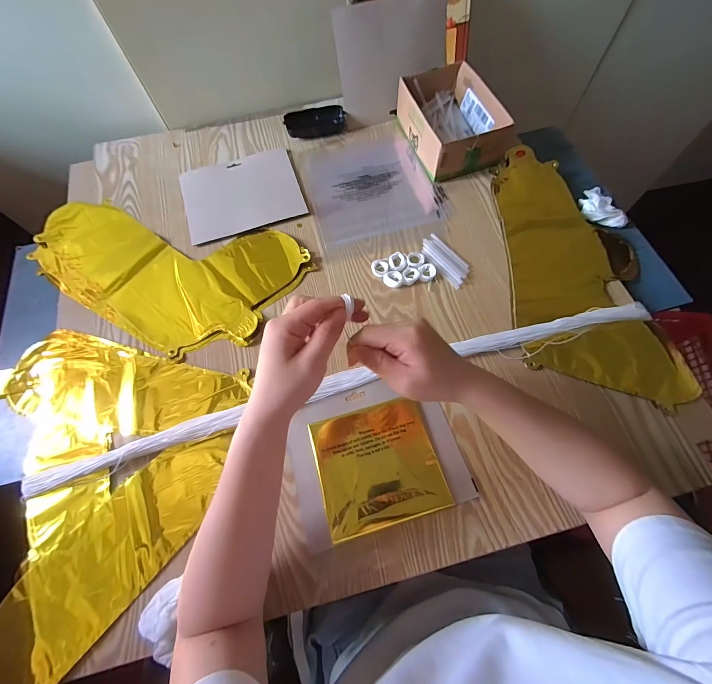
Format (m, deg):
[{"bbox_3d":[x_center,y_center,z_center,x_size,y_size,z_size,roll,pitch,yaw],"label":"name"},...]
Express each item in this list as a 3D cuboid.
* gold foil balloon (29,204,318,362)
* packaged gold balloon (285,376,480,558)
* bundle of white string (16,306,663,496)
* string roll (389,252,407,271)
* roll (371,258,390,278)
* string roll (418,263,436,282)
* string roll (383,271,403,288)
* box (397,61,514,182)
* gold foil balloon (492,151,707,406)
[{"bbox_3d":[-0.301,-0.131,0.519,0.411,0.008,0.234,27,69,13],"label":"gold foil balloon"},{"bbox_3d":[0.022,0.130,0.392,0.189,0.010,0.157,-17,67,-4],"label":"packaged gold balloon"},{"bbox_3d":[-0.003,0.053,0.417,0.780,0.020,0.040,-15,66,-5],"label":"bundle of white string"},{"bbox_3d":[0.061,-0.119,0.494,0.027,0.008,0.029,-1,66,2],"label":"string roll"},{"bbox_3d":[0.037,-0.109,0.495,0.027,0.006,0.030,-18,66,-6],"label":"roll"},{"bbox_3d":[0.103,-0.102,0.485,0.024,0.008,0.027,-8,66,-2],"label":"string roll"},{"bbox_3d":[0.054,-0.092,0.484,0.025,0.008,0.028,-40,70,-15],"label":"string roll"},{"bbox_3d":[0.158,-0.374,0.569,0.129,0.073,0.190,-14,66,-4],"label":"box"},{"bbox_3d":[0.323,-0.123,0.484,0.201,0.016,0.406,3,66,3],"label":"gold foil balloon"}]

